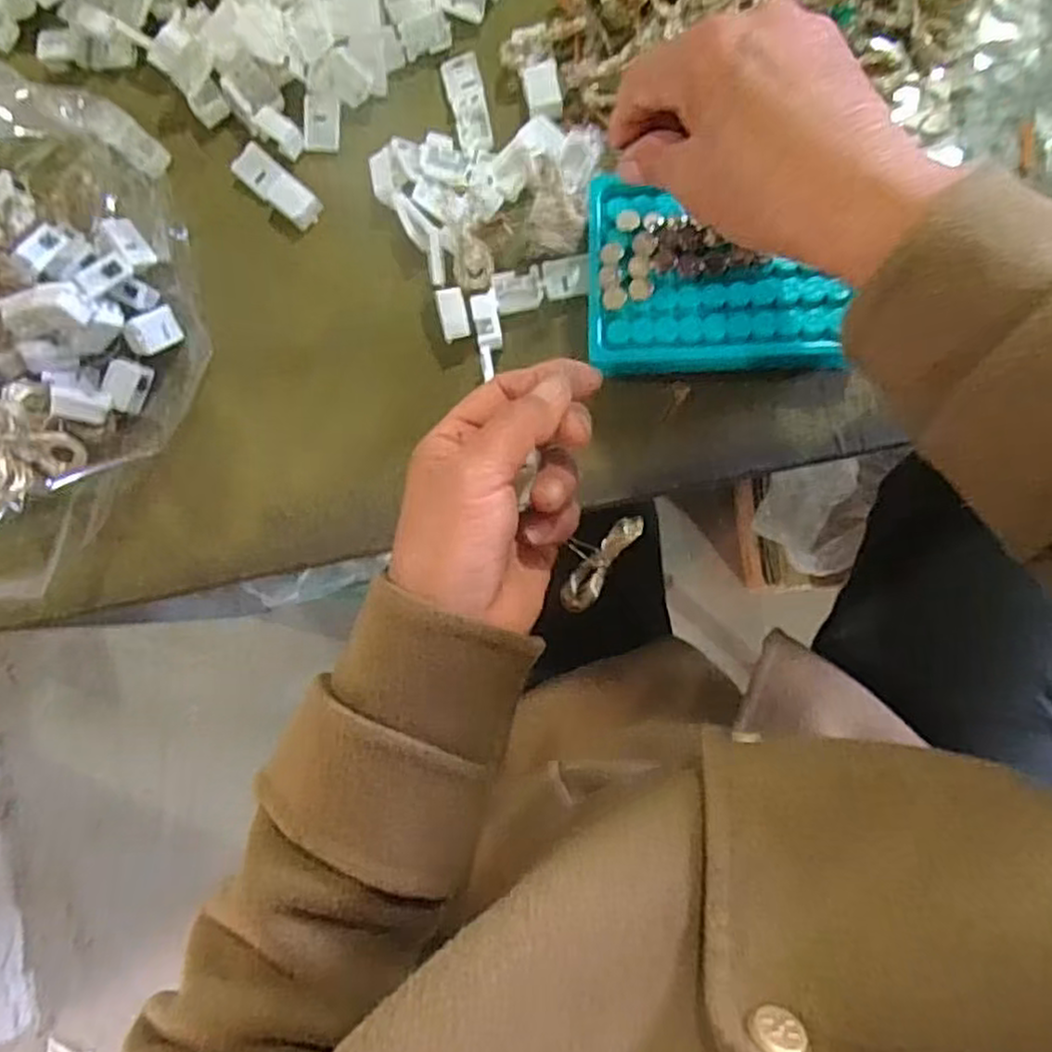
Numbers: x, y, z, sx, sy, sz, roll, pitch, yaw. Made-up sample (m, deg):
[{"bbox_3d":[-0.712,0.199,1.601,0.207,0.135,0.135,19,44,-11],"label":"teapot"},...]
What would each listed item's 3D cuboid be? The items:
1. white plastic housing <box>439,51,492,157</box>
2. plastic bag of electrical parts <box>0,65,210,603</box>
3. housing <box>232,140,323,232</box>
[{"bbox_3d":[-0.031,-0.227,0.398,0.019,0.006,0.060,-13,85,6],"label":"white plastic housing"},{"bbox_3d":[-0.264,-0.099,0.375,0.161,0.090,0.265,3,87,8],"label":"plastic bag of electrical parts"},{"bbox_3d":[-0.136,-0.186,0.407,0.053,0.012,0.020,41,92,8],"label":"housing"}]

